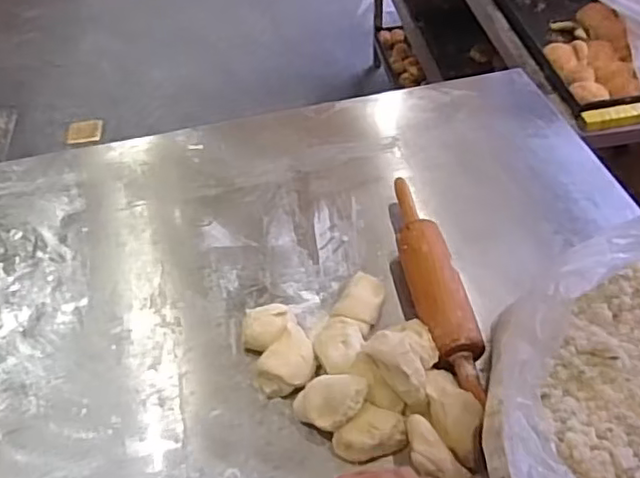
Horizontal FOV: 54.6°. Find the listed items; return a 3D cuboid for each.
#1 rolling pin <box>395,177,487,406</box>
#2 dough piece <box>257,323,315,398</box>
[{"bbox_3d":[0.121,0.043,0.674,0.052,0.055,0.281,-8,49,-4],"label":"rolling pin"},{"bbox_3d":[-0.030,0.127,0.620,0.045,0.034,0.064,27,55,24],"label":"dough piece"}]

